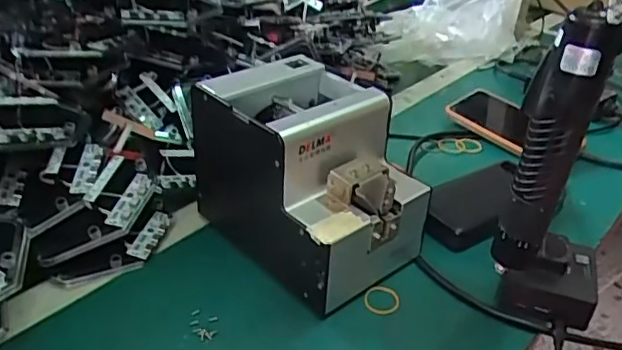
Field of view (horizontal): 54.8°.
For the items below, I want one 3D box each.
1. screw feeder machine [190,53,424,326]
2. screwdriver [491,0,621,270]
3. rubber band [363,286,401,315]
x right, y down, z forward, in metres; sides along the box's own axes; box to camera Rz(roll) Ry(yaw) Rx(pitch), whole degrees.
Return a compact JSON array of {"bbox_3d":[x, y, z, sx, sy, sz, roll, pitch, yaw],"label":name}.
[{"bbox_3d":[-0.008,-0.007,0.549,0.125,0.144,0.205,-22,41,-35],"label":"screw feeder machine"},{"bbox_3d":[0.169,-0.020,0.425,0.047,0.187,0.038,15,33,19],"label":"screwdriver"},{"bbox_3d":[0.060,0.106,0.508,0.031,0.004,0.030,3,33,-2],"label":"rubber band"}]

